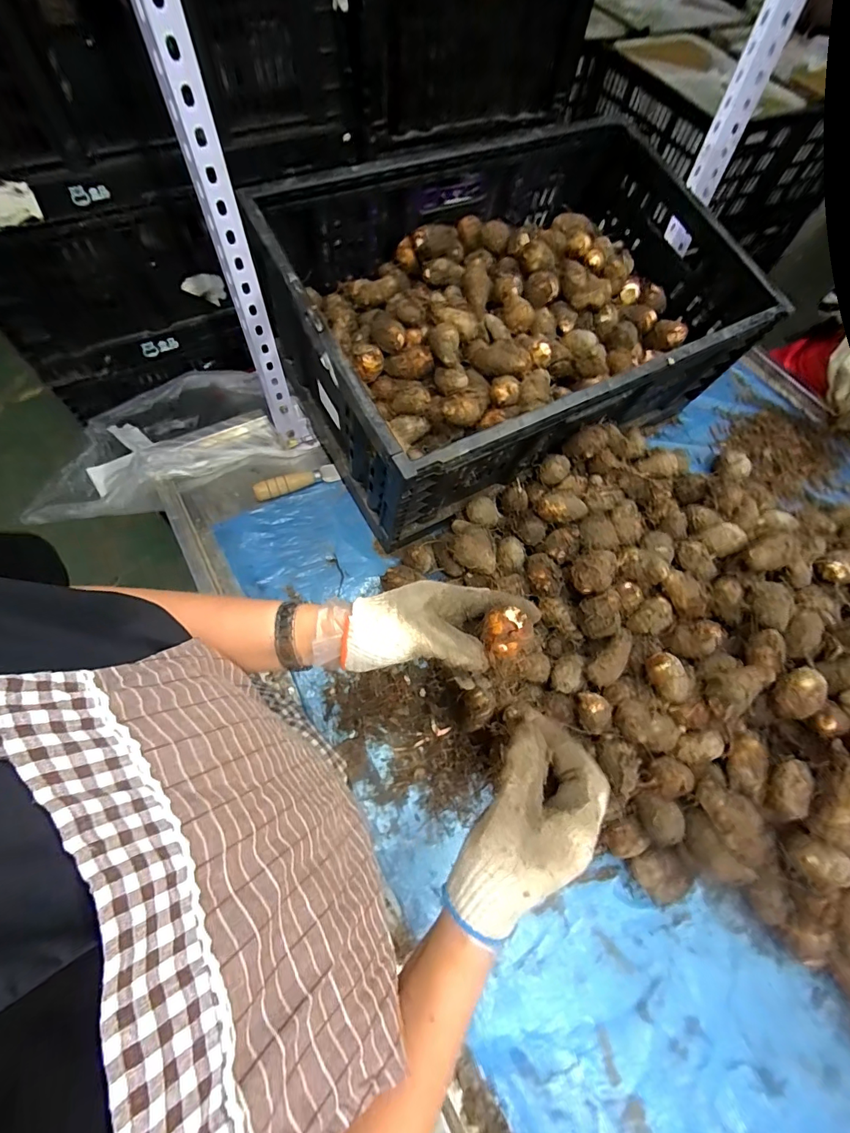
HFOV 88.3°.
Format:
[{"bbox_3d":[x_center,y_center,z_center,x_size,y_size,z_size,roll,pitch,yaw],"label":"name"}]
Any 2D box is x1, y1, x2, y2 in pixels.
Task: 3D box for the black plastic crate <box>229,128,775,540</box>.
[{"bbox_3d":[0.151,-0.355,0.629,0.648,0.236,0.411,-26,69,-14],"label":"black plastic crate"}]

